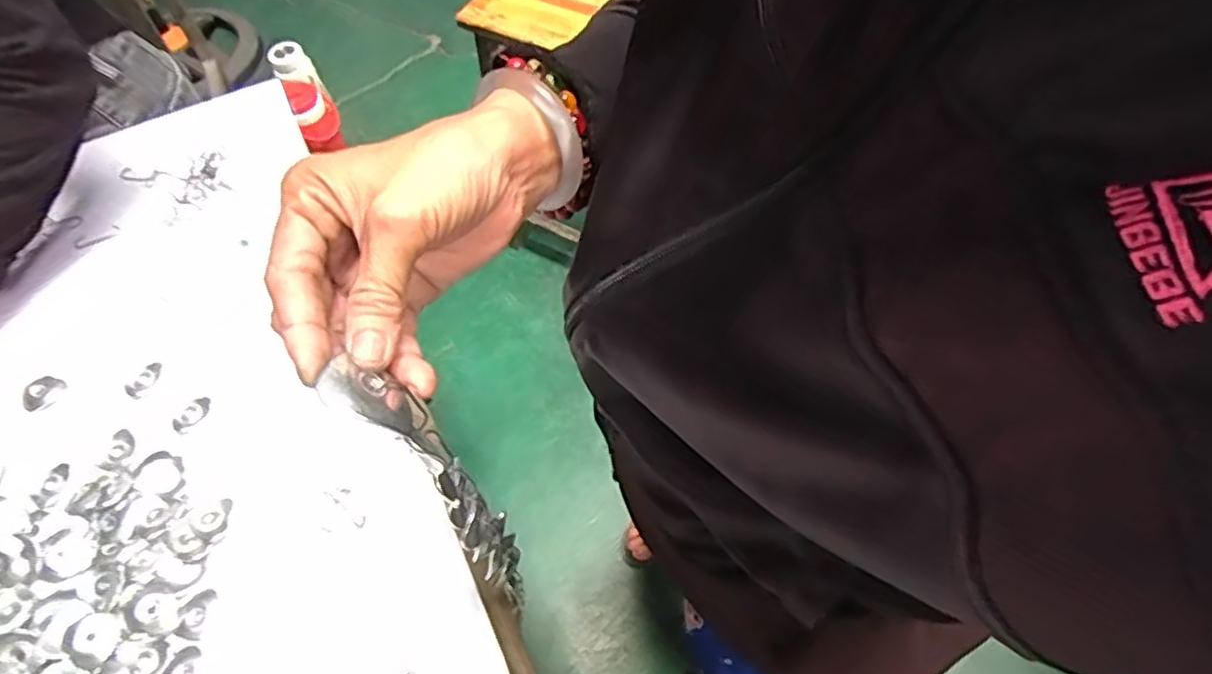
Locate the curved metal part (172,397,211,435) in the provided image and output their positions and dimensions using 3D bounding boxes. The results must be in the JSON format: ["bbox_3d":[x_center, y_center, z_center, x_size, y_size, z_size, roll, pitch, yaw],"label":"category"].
[{"bbox_3d":[-0.347,0.065,0.568,0.019,0.004,0.034,35,64,19],"label":"curved metal part"}]

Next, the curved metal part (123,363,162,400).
[{"bbox_3d":[-0.399,0.037,0.587,0.017,0.004,0.035,25,61,14],"label":"curved metal part"}]

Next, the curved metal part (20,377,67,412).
[{"bbox_3d":[-0.485,0.048,0.581,0.025,0.008,0.032,18,60,11],"label":"curved metal part"}]

